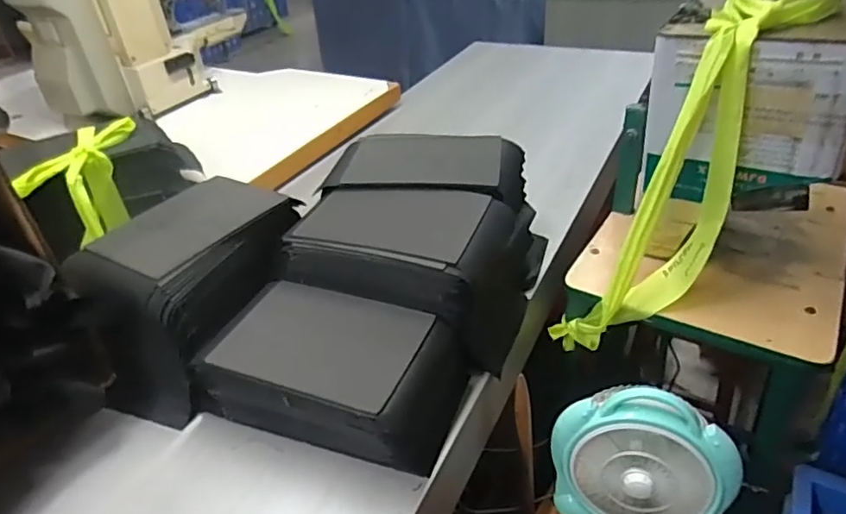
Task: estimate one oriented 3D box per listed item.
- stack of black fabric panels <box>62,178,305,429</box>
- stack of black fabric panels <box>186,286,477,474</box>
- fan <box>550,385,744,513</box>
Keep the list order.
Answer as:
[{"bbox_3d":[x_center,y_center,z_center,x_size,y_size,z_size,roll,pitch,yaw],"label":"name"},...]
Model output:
[{"bbox_3d":[-0.303,0.042,0.776,0.190,0.174,0.287,10,38,19],"label":"stack of black fabric panels"},{"bbox_3d":[-0.099,0.131,0.681,0.276,0.106,0.177,11,38,21],"label":"stack of black fabric panels"},{"bbox_3d":[0.305,0.289,0.811,0.239,0.248,0.076,10,25,20],"label":"fan"}]

